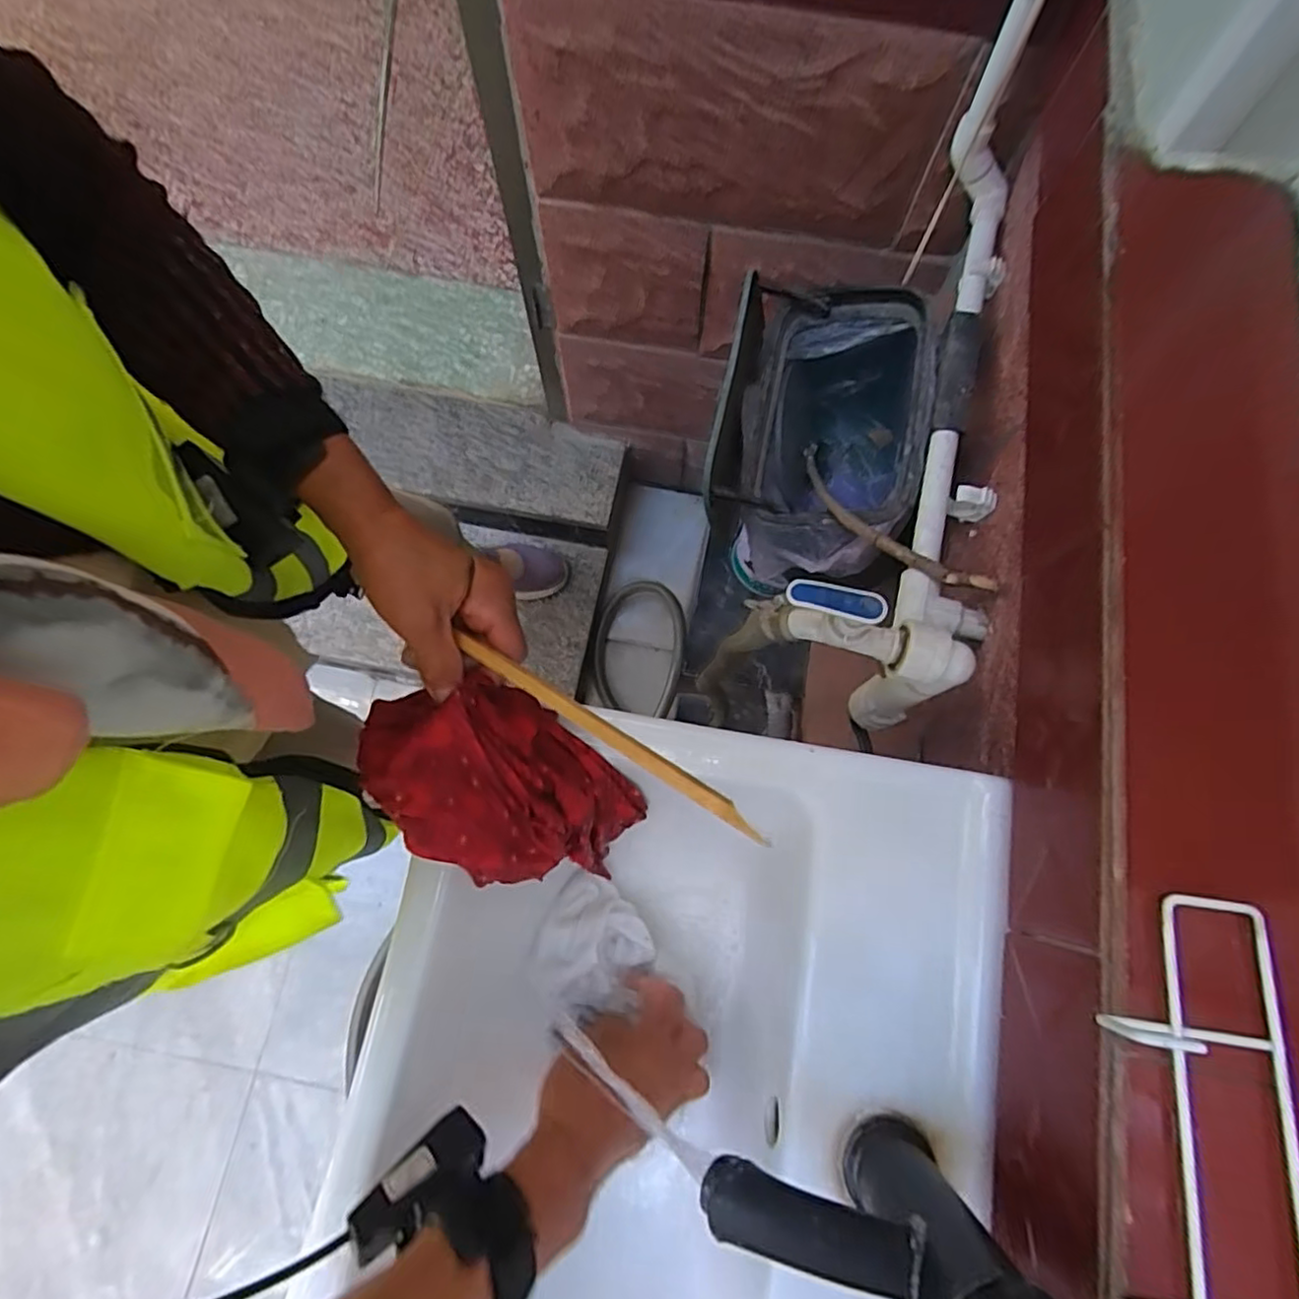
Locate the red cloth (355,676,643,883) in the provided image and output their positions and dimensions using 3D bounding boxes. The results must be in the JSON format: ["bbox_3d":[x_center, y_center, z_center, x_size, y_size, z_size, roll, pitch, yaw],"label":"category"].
[{"bbox_3d":[-0.090,0.083,0.406,0.148,0.127,0.096,38,77,10],"label":"red cloth"}]

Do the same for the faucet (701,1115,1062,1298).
[{"bbox_3d":[0.085,0.235,0.251,0.126,0.170,0.056,8,74,2],"label":"faucet"}]

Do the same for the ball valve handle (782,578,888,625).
[{"bbox_3d":[0.106,-0.028,0.369,0.056,0.008,0.019,11,74,3],"label":"ball valve handle"}]

